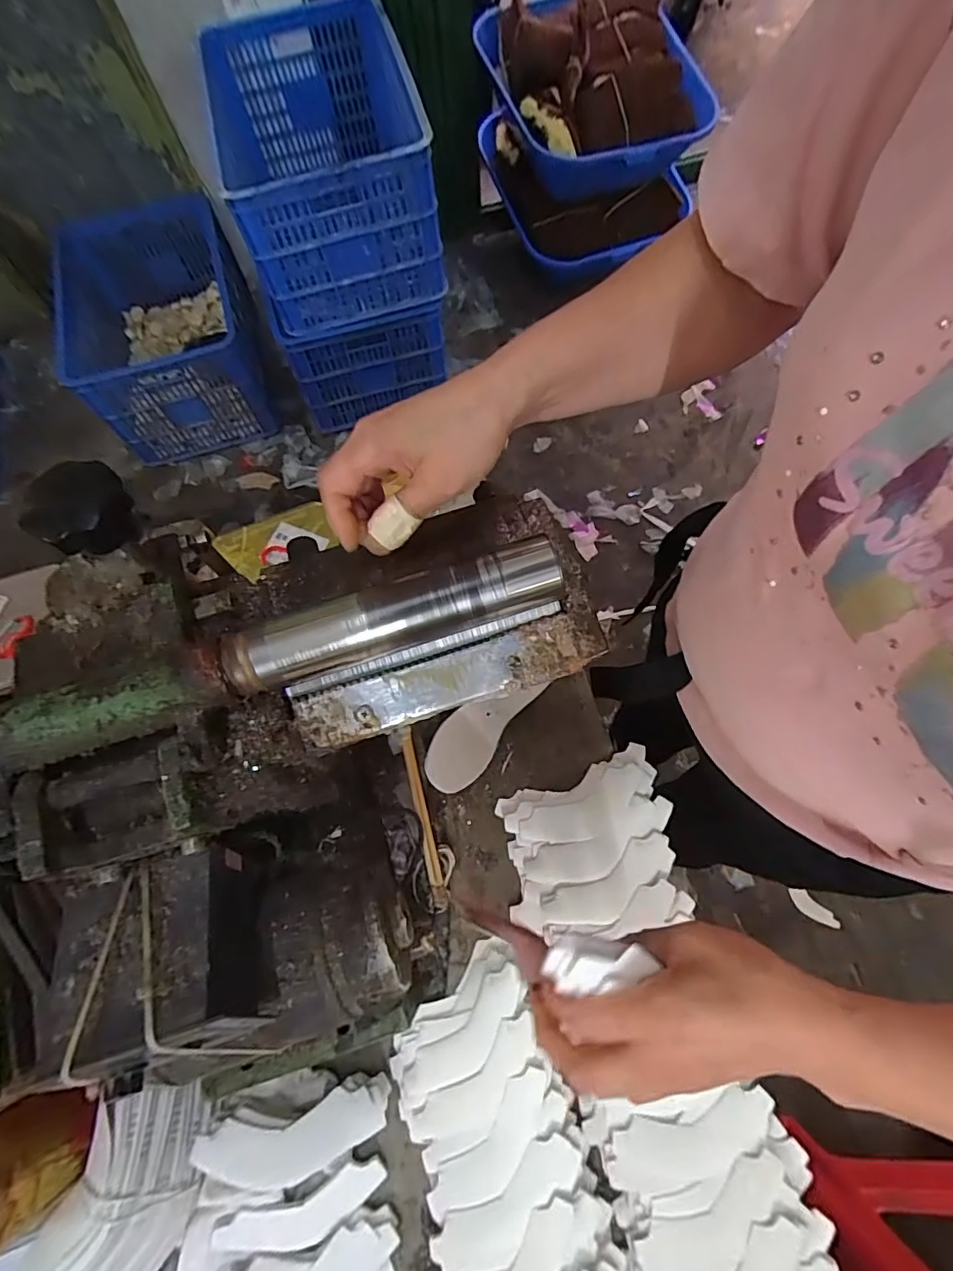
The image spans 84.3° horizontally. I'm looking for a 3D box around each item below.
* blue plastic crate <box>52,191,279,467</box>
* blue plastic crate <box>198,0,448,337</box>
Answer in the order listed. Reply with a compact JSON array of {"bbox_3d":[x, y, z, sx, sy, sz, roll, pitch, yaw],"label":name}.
[{"bbox_3d":[-0.841,-0.793,1.423,0.467,0.300,0.539,-17,69,-4],"label":"blue plastic crate"},{"bbox_3d":[-0.324,-1.034,1.165,0.430,0.301,0.595,-16,69,-3],"label":"blue plastic crate"}]

